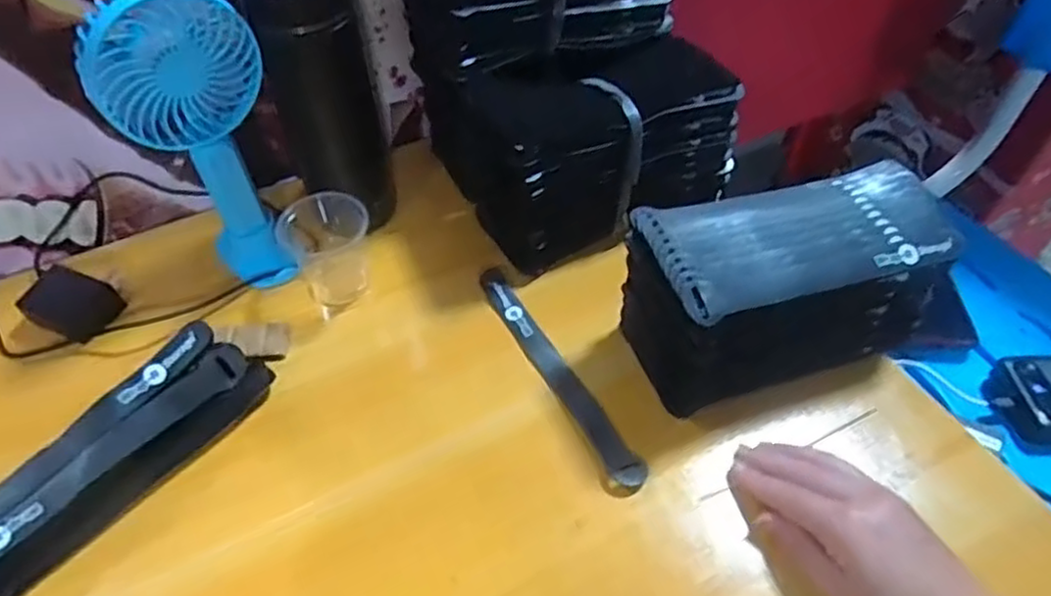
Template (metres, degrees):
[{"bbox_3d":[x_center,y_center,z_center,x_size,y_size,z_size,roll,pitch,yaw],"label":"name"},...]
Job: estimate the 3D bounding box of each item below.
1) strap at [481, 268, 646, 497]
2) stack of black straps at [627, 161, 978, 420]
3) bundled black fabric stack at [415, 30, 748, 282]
[{"bbox_3d":[0.018,0.048,0.482,0.026,0.006,0.201,-23,54,-18],"label":"strap"},{"bbox_3d":[0.185,-0.013,0.488,0.226,0.119,0.096,-16,52,-12],"label":"stack of black straps"},{"bbox_3d":[0.054,-0.136,0.571,0.203,0.106,0.155,-23,54,-18],"label":"bundled black fabric stack"}]

